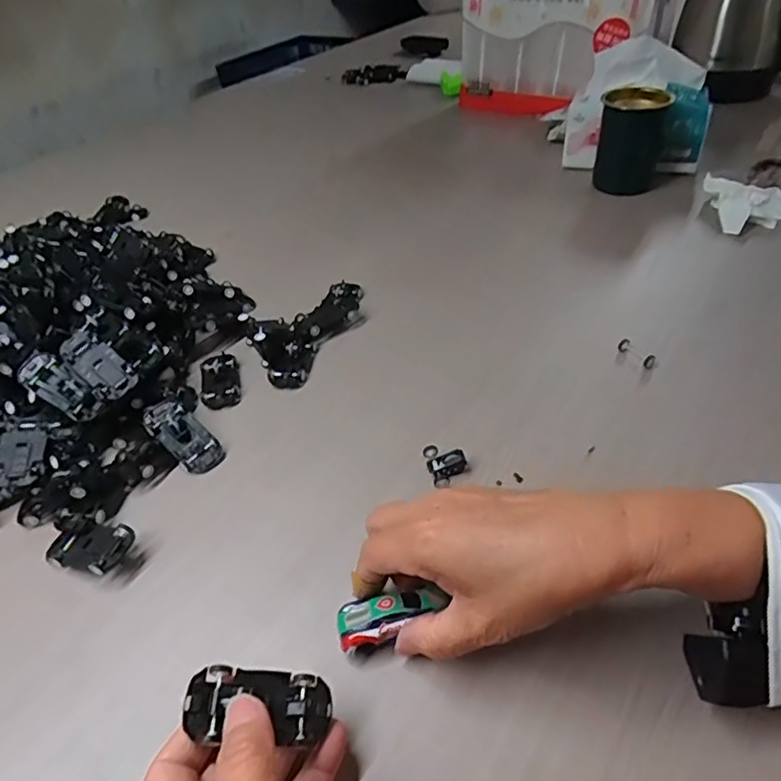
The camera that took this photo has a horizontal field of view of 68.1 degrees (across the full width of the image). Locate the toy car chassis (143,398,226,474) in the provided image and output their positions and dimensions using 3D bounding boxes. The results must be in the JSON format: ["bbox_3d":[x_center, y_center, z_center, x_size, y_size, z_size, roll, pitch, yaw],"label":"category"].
[{"bbox_3d":[-0.154,0.031,0.427,0.069,0.016,0.030,40,51,12],"label":"toy car chassis"}]

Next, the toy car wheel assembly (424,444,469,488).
[{"bbox_3d":[0.038,0.051,0.398,0.024,0.015,0.031,-13,43,-7],"label":"toy car wheel assembly"}]

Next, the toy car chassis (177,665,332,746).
[{"bbox_3d":[-0.059,0.142,0.261,0.065,0.012,0.029,13,33,-15],"label":"toy car chassis"}]

